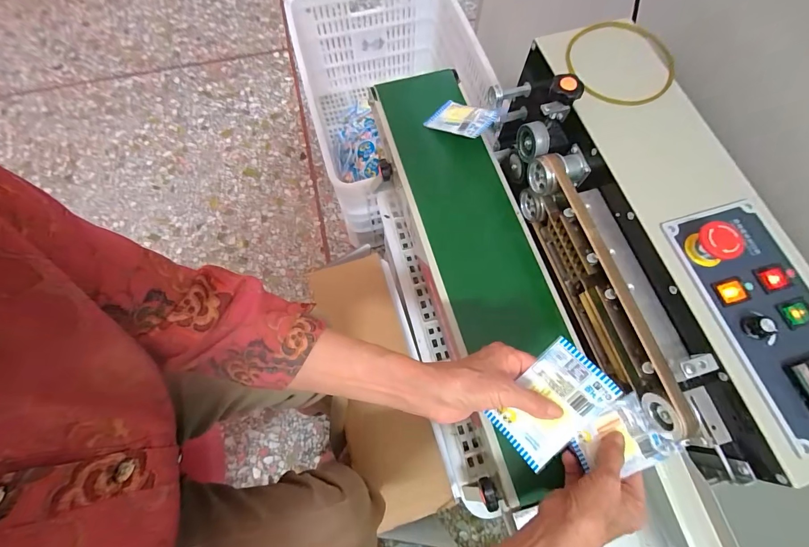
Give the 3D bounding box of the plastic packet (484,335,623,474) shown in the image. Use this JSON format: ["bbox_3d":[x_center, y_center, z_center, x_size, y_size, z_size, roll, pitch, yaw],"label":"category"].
[{"bbox_3d":[0.132,0.118,0.317,0.101,0.007,0.064,-46,64,4],"label":"plastic packet"}]

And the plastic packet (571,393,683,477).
[{"bbox_3d":[0.225,0.174,0.363,0.096,0.009,0.063,-23,72,-8],"label":"plastic packet"}]

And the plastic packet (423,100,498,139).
[{"bbox_3d":[0.083,-0.236,0.530,0.102,0.011,0.063,32,75,34],"label":"plastic packet"}]

